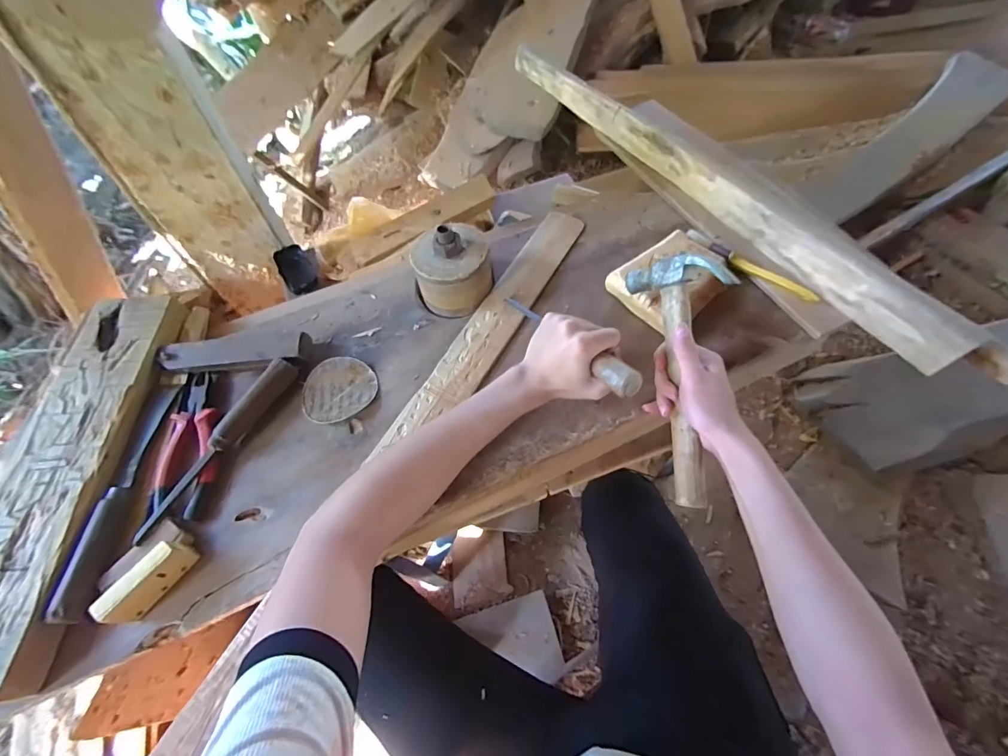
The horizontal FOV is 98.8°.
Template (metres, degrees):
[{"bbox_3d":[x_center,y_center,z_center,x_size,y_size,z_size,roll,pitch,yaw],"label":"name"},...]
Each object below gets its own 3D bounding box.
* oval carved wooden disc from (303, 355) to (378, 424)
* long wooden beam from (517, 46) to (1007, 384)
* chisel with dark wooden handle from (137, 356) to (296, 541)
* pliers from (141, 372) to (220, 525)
[{"bbox_3d":[-0.213,0.014,0.555,0.092,0.009,0.089,-33,65,-16],"label":"oval carved wooden disc"},{"bbox_3d":[0.285,-0.315,0.663,0.059,0.066,0.903,-31,64,-15],"label":"long wooden beam"},{"bbox_3d":[-0.341,0.077,0.517,0.022,0.035,0.244,26,64,15],"label":"chisel with dark wooden handle"},{"bbox_3d":[-0.380,0.077,0.532,0.075,0.024,0.189,-3,60,0],"label":"pliers"}]

